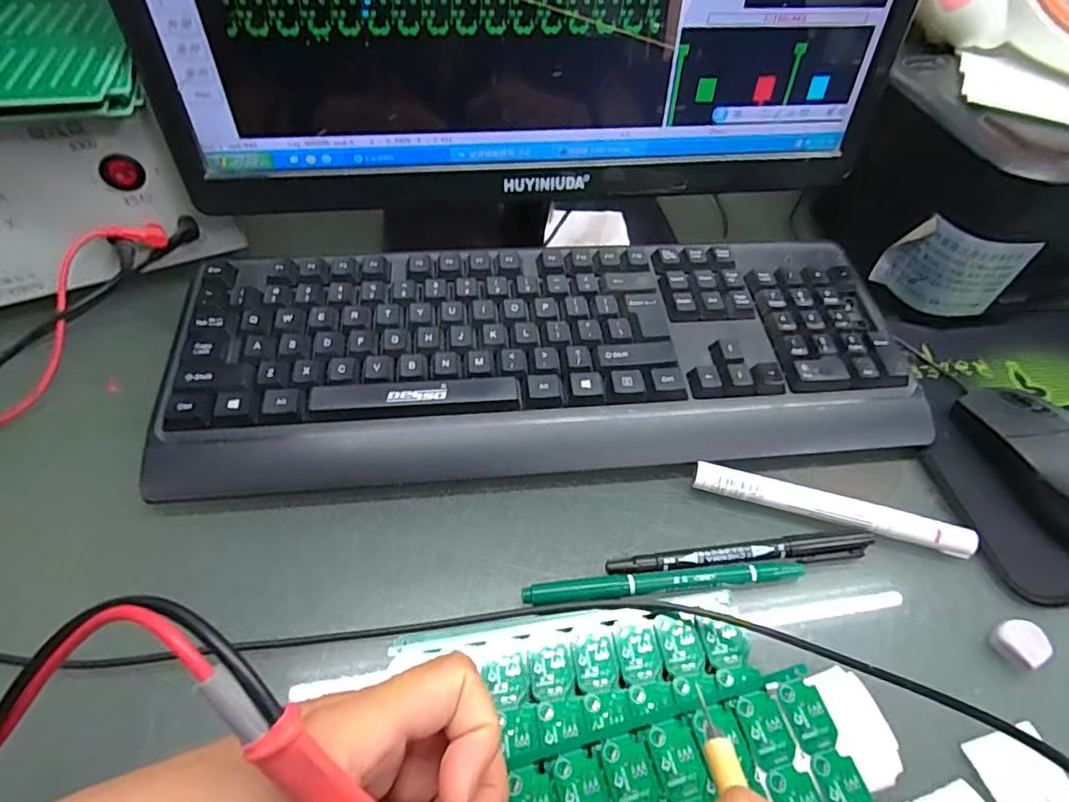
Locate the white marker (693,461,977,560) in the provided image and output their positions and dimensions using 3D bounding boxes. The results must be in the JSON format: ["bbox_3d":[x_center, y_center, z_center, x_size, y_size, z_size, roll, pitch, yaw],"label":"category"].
[{"bbox_3d":[0.158,0.058,0.300,0.142,0.012,0.016,14,52,8],"label":"white marker"}]

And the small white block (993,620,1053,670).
[{"bbox_3d":[0.230,0.115,0.264,0.019,0.012,0.019,-19,55,-17],"label":"small white block"}]

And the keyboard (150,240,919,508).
[{"bbox_3d":[0.012,-0.030,0.345,0.427,0.042,0.153,-4,52,-6],"label":"keyboard"}]

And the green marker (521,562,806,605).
[{"bbox_3d":[0.064,0.088,0.271,0.138,0.006,0.010,-4,52,-6],"label":"green marker"}]

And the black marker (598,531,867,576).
[{"bbox_3d":[0.106,0.078,0.283,0.138,0.007,0.011,-4,52,-6],"label":"black marker"}]

